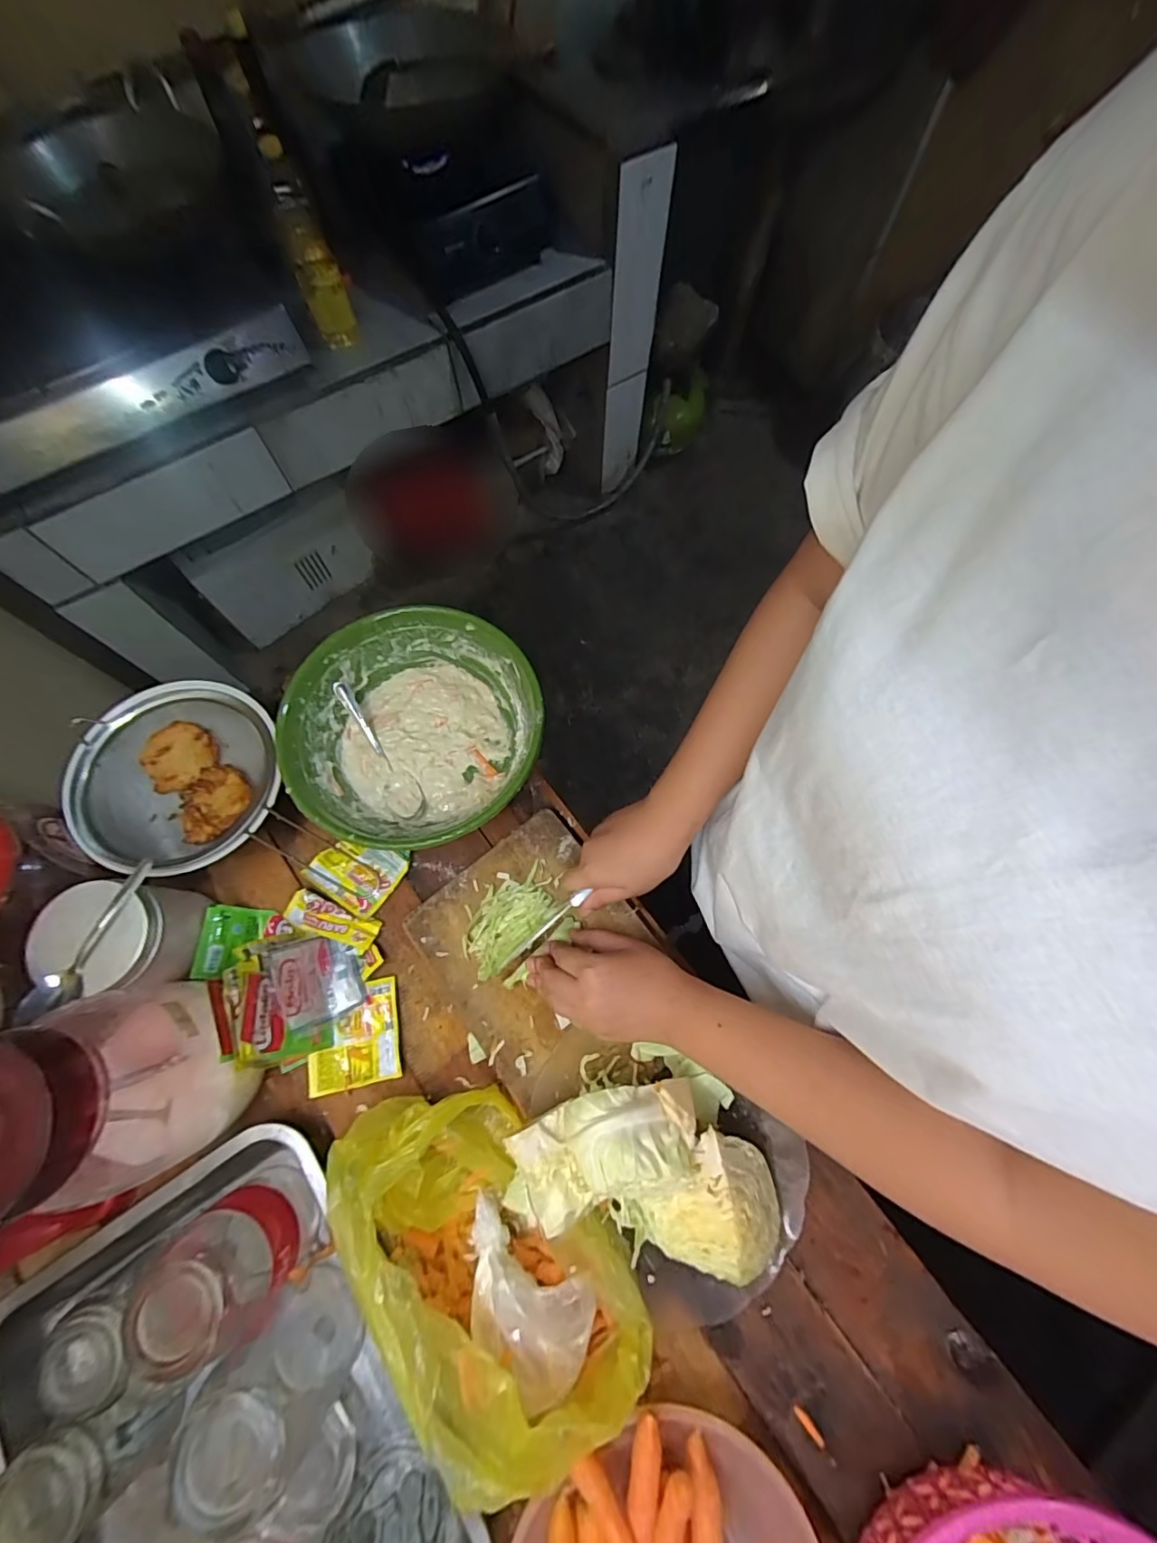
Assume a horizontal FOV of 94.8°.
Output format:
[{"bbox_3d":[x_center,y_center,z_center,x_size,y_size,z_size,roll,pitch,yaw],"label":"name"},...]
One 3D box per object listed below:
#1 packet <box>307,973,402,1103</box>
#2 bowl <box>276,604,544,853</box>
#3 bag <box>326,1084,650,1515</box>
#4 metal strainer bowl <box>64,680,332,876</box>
[{"bbox_3d":[-0.205,0.240,0.483,0.081,0.013,0.083,-13,71,-5],"label":"packet"},{"bbox_3d":[-0.157,-0.038,0.536,0.234,0.082,0.234,0,71,0],"label":"bowl"},{"bbox_3d":[-0.069,0.354,0.390,0.140,0.100,0.258,-42,76,-13],"label":"bag"},{"bbox_3d":[-0.375,0.009,0.519,0.185,0.061,0.181,0,71,0],"label":"metal strainer bowl"}]

